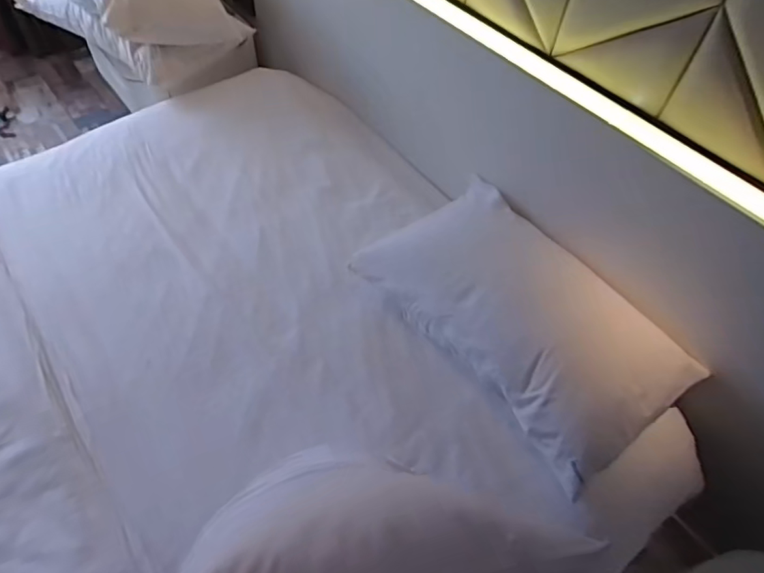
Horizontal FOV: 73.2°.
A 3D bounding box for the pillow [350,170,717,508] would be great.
[{"bbox_3d":[0.324,0.032,1.201,0.429,0.215,0.731,-32,61,-24],"label":"pillow"}]

